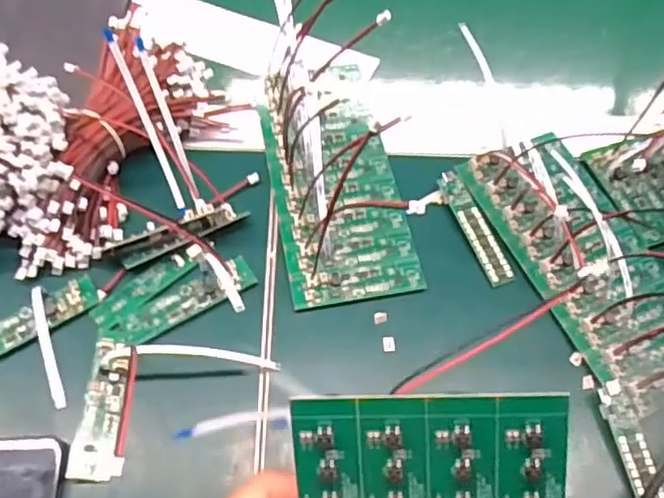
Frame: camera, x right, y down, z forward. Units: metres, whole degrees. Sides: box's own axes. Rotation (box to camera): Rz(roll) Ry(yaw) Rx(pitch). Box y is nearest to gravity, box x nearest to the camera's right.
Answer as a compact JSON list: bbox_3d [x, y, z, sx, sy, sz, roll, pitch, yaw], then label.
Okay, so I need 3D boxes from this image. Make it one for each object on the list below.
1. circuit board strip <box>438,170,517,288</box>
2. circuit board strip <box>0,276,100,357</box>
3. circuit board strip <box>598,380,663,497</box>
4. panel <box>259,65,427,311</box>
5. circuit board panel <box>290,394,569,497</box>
[{"bbox_3d":[0.096,-0.015,0.425,0.019,0.009,0.086,-20,62,-14],"label":"circuit board strip"},{"bbox_3d":[-0.180,0.044,0.379,0.083,0.009,0.023,-30,65,-19],"label":"circuit board strip"},{"bbox_3d":[0.170,0.117,0.354,0.018,0.008,0.085,-8,60,-7],"label":"circuit board strip"},{"bbox_3d":[0.000,-0.051,0.436,0.083,0.017,0.185,-9,60,-8],"label":"panel"},{"bbox_3d":[0.033,0.087,0.214,0.086,0.004,0.080,-2,105,6],"label":"circuit board panel"}]

